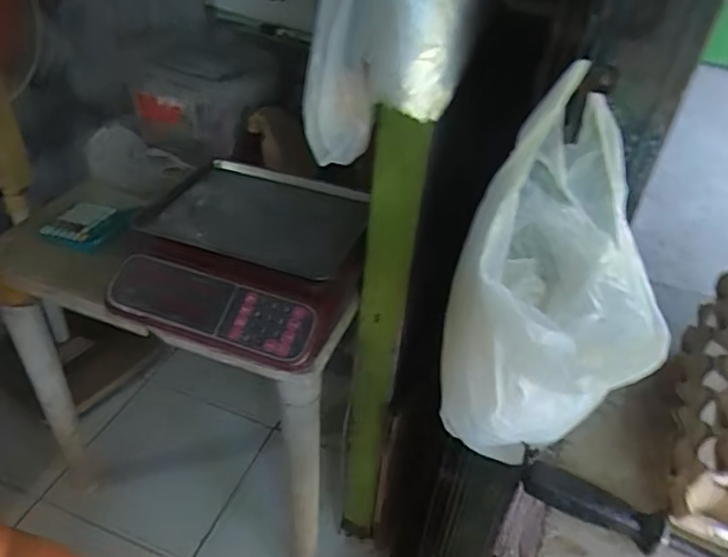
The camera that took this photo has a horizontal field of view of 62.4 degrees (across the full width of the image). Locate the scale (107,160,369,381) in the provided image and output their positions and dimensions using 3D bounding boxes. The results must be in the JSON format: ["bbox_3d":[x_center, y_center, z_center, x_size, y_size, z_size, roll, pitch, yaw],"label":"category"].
[{"bbox_3d":[-0.178,-0.035,0.929,0.369,0.118,0.321,17,41,15],"label":"scale"}]

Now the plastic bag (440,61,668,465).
[{"bbox_3d":[0.180,-0.006,0.580,0.167,0.156,0.341,10,77,7],"label":"plastic bag"}]

